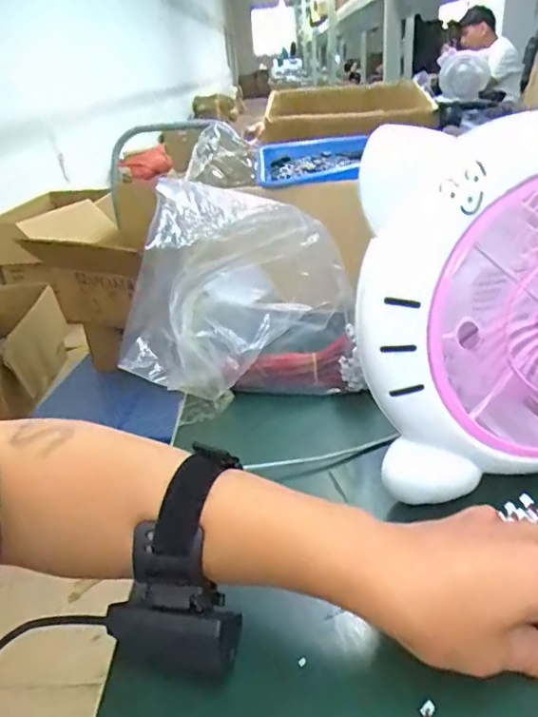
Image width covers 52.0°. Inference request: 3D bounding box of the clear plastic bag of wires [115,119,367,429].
[{"bbox_3d":[-0.033,-0.055,0.519,0.214,0.203,0.089,-9,29,-9],"label":"clear plastic bag of wires"}]

